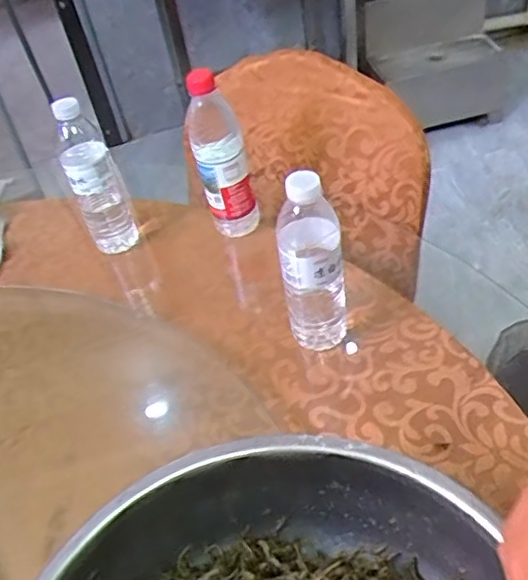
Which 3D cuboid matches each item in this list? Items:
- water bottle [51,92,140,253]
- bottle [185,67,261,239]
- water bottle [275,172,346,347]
[{"bbox_3d":[-0.222,-0.147,0.795,0.063,0.202,0.066,-20,46,-9],"label":"water bottle"},{"bbox_3d":[-0.054,-0.166,0.772,0.066,0.231,0.074,-13,45,-2],"label":"bottle"},{"bbox_3d":[0.050,-0.023,0.621,0.064,0.217,0.056,-7,45,4],"label":"water bottle"}]

